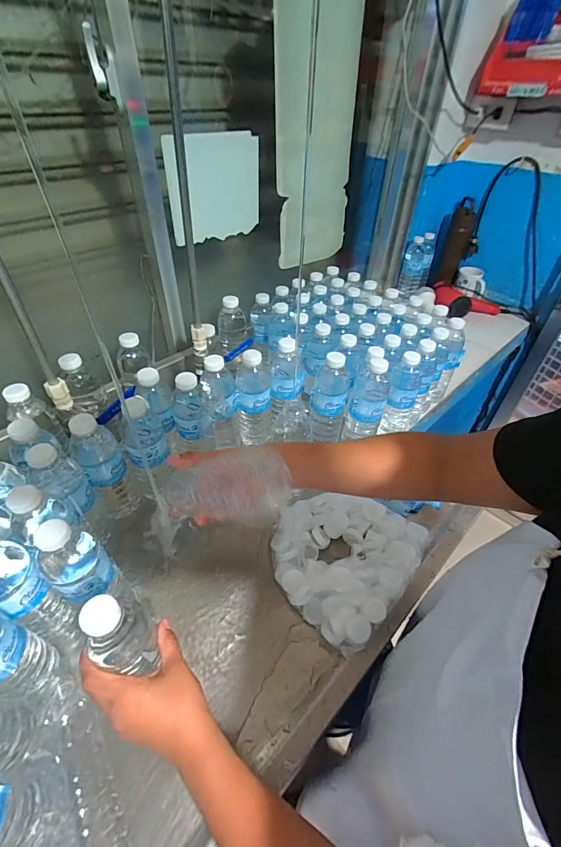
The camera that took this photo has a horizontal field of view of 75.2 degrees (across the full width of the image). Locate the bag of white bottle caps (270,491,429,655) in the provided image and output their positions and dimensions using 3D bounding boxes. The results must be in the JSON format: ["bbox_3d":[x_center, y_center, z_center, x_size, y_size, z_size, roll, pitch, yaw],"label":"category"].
[{"bbox_3d":[0.088,0.188,0.550,0.200,0.041,0.214,31,51,28],"label":"bag of white bottle caps"}]

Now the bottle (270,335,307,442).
[{"bbox_3d":[0.016,-0.066,0.681,0.064,0.192,0.073,0,43,-1],"label":"bottle"}]

